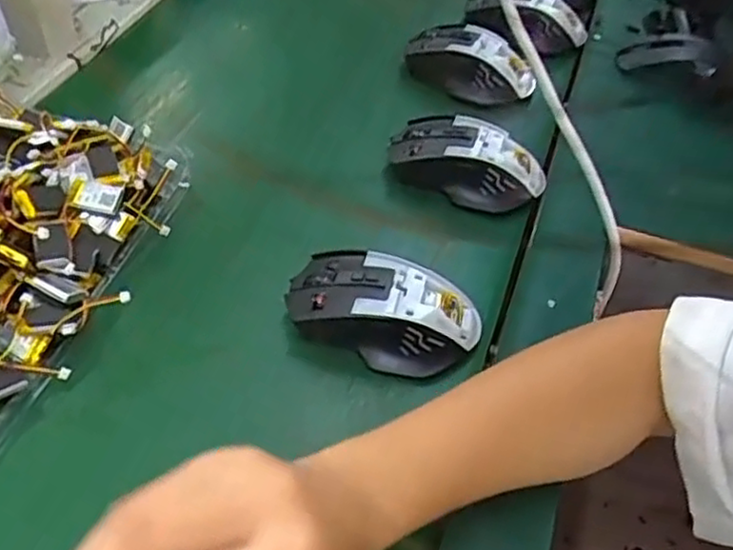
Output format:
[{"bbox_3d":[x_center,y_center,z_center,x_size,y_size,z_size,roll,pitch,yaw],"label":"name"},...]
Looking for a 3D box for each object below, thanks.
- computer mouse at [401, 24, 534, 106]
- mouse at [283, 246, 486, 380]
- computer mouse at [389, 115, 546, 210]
[{"bbox_3d":[0.086,-0.174,0.578,0.108,0.038,0.046,33,55,24],"label":"computer mouse"},{"bbox_3d":[0.011,0.022,0.418,0.115,0.043,0.068,12,49,8],"label":"mouse"},{"bbox_3d":[0.072,-0.082,0.511,0.109,0.042,0.059,20,51,14],"label":"computer mouse"}]

